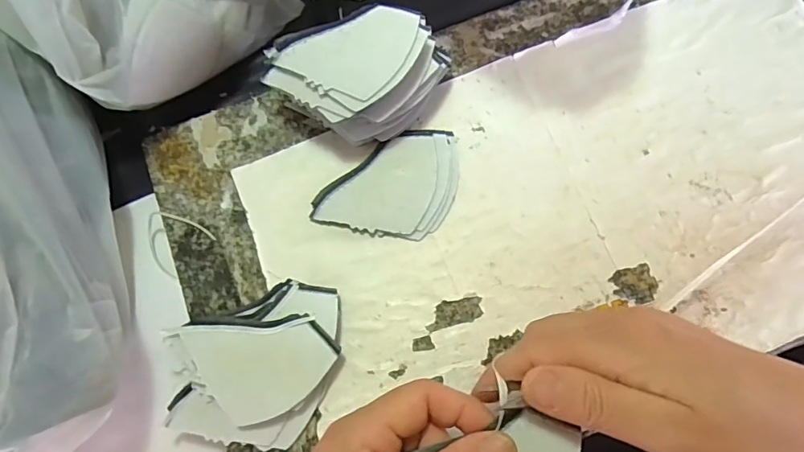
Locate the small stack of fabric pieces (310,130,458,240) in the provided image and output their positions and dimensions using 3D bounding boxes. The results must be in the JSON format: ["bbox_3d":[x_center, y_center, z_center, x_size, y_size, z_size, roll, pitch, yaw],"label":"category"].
[{"bbox_3d":[-0.010,-0.032,0.324,0.093,0.008,0.076,4,77,2],"label":"small stack of fabric pieces"}]

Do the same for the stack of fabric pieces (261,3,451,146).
[{"bbox_3d":[-0.025,-0.099,0.317,0.115,0.053,0.073,-22,77,-4],"label":"stack of fabric pieces"}]

